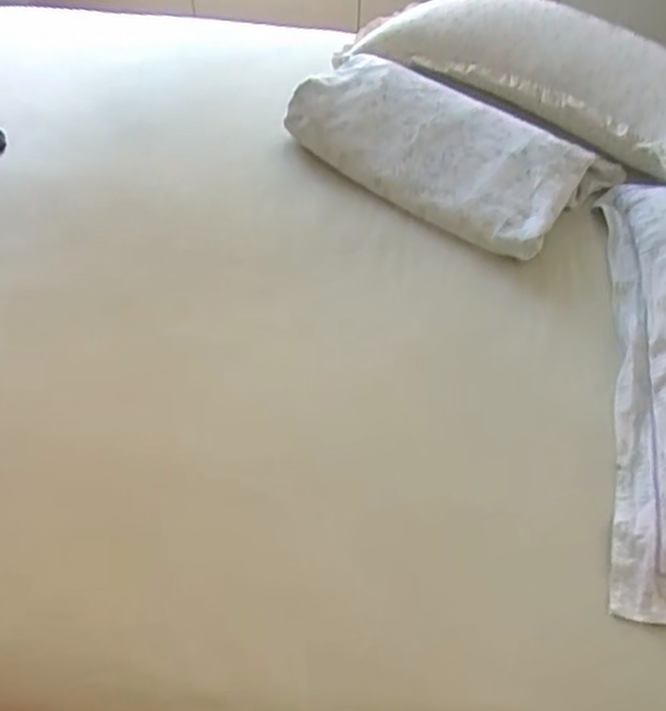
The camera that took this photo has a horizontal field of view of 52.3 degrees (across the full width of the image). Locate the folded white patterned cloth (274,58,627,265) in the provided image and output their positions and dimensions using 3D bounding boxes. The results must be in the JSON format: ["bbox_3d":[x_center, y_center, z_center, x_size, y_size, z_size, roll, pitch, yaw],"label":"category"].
[{"bbox_3d":[0.197,-0.393,1.233,0.543,0.111,0.326,31,57,24],"label":"folded white patterned cloth"}]

